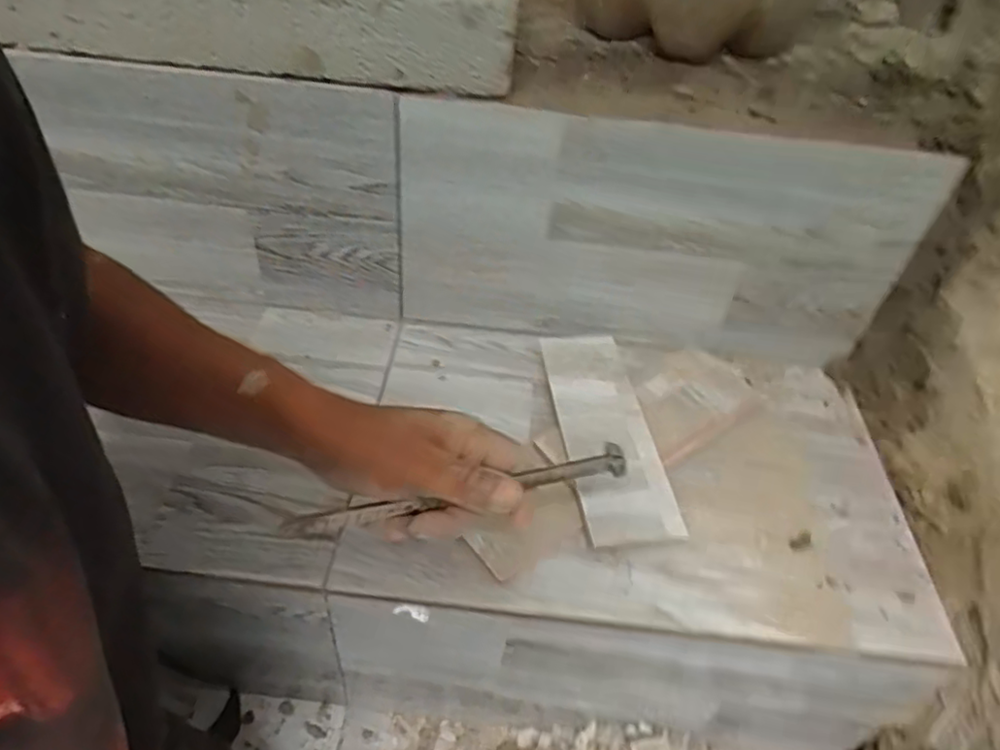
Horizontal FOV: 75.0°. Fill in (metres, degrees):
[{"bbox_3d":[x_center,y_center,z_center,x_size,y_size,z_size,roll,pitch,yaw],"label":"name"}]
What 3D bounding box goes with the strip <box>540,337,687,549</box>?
[{"bbox_3d":[0.077,0.039,0.485,0.063,0.013,0.184,-6,49,-5],"label":"strip"}]

